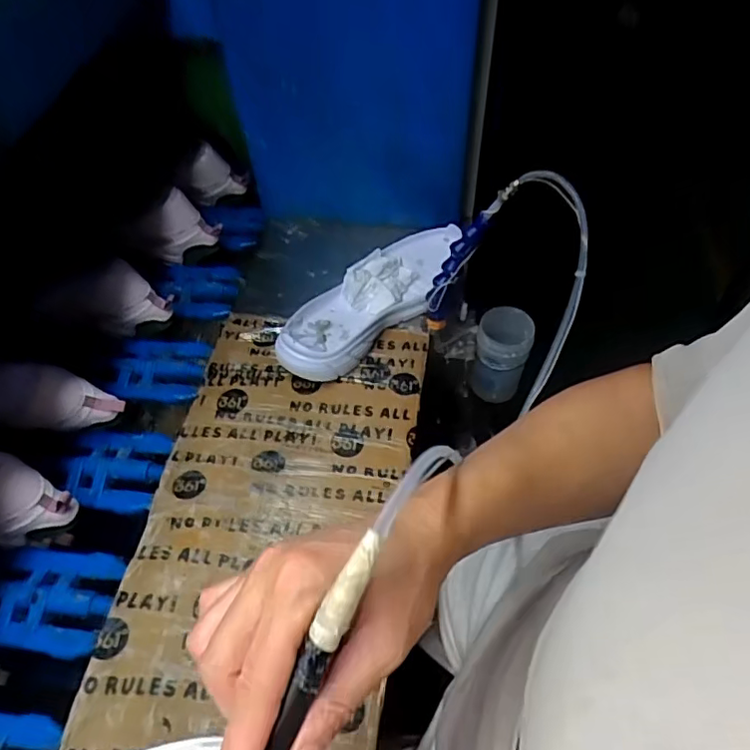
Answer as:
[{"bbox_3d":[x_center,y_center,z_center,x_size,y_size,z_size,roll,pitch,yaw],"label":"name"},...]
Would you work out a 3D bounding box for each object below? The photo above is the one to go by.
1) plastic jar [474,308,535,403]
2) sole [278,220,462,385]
[{"bbox_3d":[0.171,-0.024,0.783,0.067,0.120,0.084,11,54,10],"label":"plastic jar"},{"bbox_3d":[0.002,-0.092,0.692,0.098,0.046,0.285,33,61,24],"label":"sole"}]

